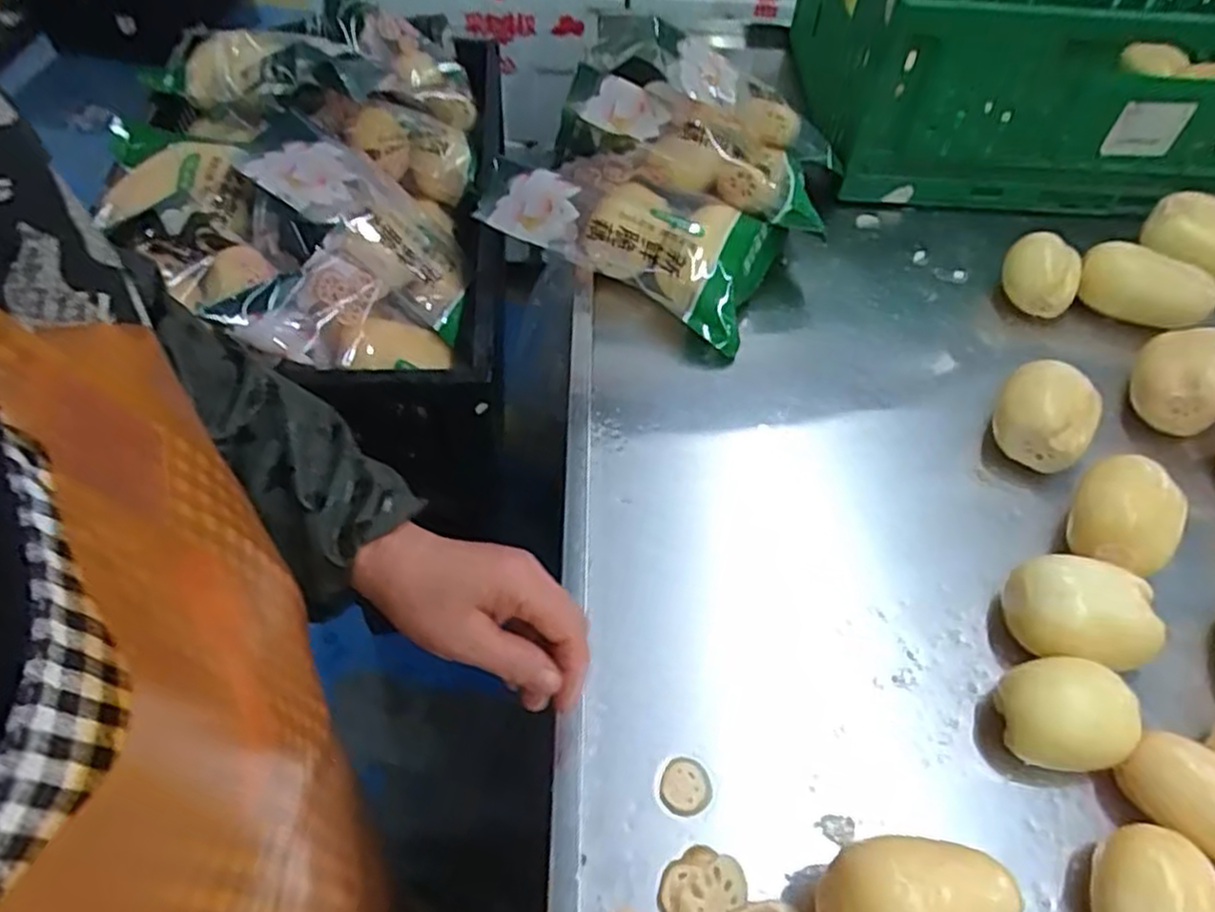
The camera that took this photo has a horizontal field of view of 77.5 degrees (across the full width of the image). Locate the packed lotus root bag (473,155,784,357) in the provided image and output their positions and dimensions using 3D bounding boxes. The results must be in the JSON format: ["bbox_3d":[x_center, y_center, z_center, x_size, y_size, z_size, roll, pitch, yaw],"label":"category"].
[{"bbox_3d":[0.021,-0.217,0.742,0.272,0.074,0.140,20,55,10],"label":"packed lotus root bag"}]

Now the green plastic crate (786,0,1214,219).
[{"bbox_3d":[0.619,-0.542,0.963,0.725,0.231,0.523,0,54,-5],"label":"green plastic crate"}]

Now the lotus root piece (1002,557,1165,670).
[{"bbox_3d":[0.340,0.118,0.551,0.100,0.062,0.084,-6,55,-9],"label":"lotus root piece"}]

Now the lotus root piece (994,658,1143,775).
[{"bbox_3d":[0.301,0.174,0.503,0.072,0.061,0.070,2,54,-3],"label":"lotus root piece"}]

